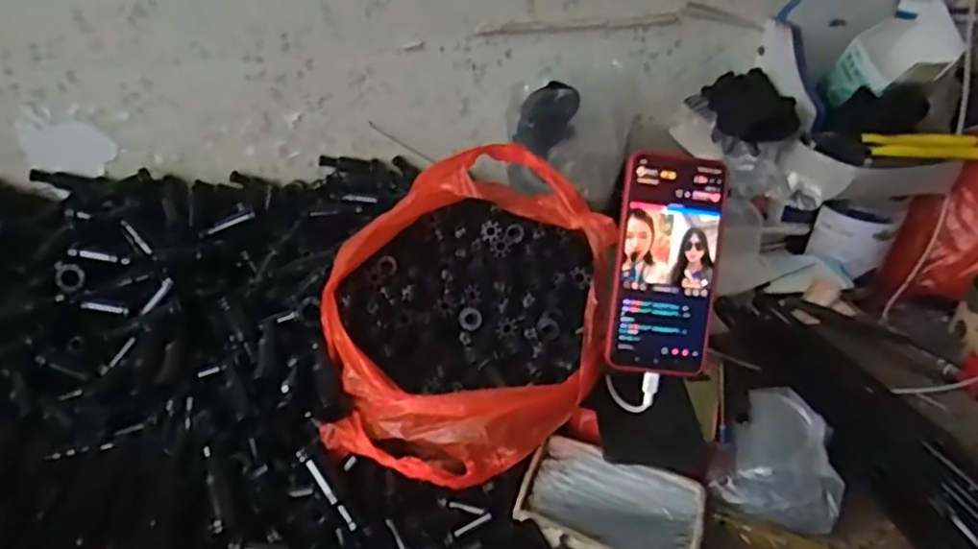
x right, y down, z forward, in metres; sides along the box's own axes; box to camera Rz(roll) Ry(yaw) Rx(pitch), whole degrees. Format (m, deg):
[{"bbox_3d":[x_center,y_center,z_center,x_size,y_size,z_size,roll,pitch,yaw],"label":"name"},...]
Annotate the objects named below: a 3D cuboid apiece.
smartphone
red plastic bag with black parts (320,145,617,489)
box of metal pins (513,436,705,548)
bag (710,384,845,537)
[{"bbox_3d":[0.134,-0.008,0.511,0.079,0.164,0.014,6,2,2],"label":"smartphone"},{"bbox_3d":[-0.018,0.026,0.532,0.216,0.140,0.238,-2,36,-9],"label":"red plastic bag with black parts"},{"bbox_3d":[0.089,0.169,0.497,0.124,0.021,0.090,17,37,17],"label":"box of metal pins"},{"bbox_3d":[0.235,0.147,0.546,0.086,0.041,0.110,19,38,20],"label":"bag"}]

